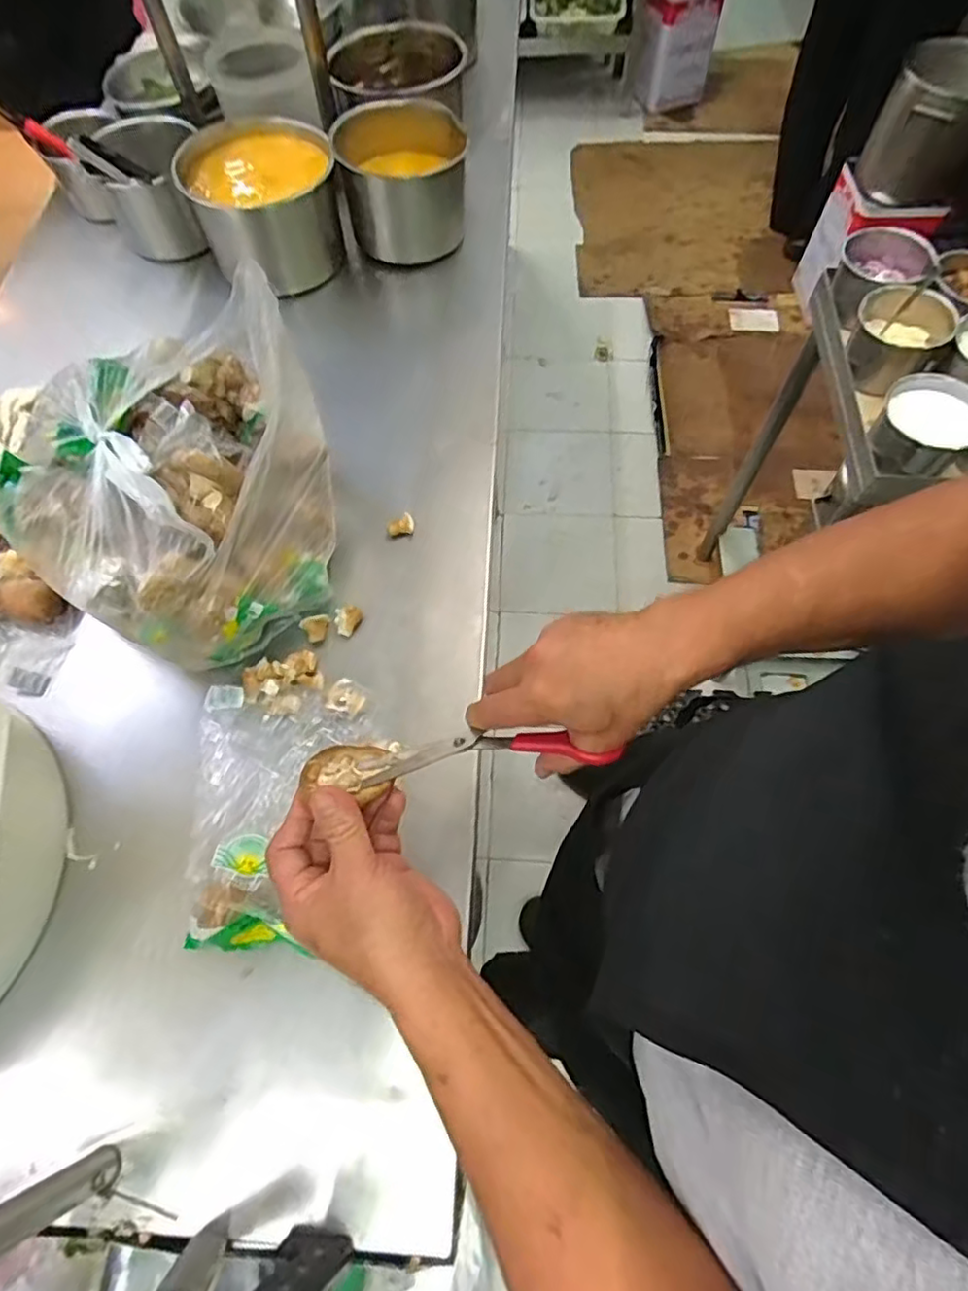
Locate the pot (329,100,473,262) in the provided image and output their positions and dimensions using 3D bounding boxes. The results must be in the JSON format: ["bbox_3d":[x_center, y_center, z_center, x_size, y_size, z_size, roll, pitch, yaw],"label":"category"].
[{"bbox_3d":[-0.103,-0.623,0.847,0.152,0.134,0.147,0,65,1],"label":"pot"}]

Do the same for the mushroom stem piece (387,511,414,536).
[{"bbox_3d":[-0.091,-0.130,0.673,0.030,0.013,0.020,-13,67,-3],"label":"mushroom stem piece"}]

